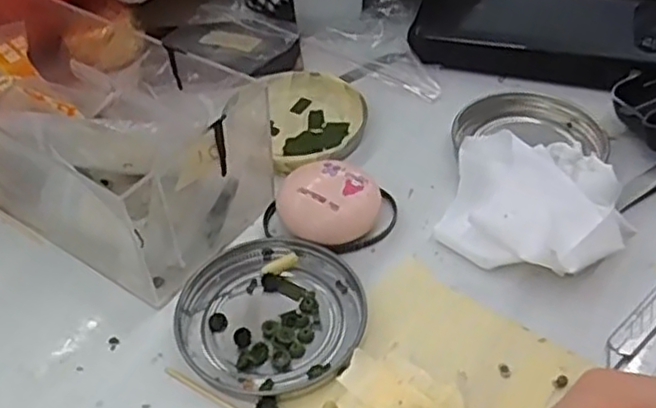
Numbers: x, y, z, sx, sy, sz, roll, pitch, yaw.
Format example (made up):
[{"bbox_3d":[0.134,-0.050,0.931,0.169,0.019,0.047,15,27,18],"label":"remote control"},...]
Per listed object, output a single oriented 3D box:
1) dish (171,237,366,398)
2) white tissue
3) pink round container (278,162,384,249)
[{"bbox_3d":[-0.024,0.047,0.301,0.076,0.009,0.075,-1,45,1],"label":"dish"},{"bbox_3d":[0.096,-0.002,0.330,0.084,0.026,0.077,21,50,21],"label":"white tissue"},{"bbox_3d":[0.000,0.001,0.334,0.047,0.023,0.041,2,46,4],"label":"pink round container"}]

